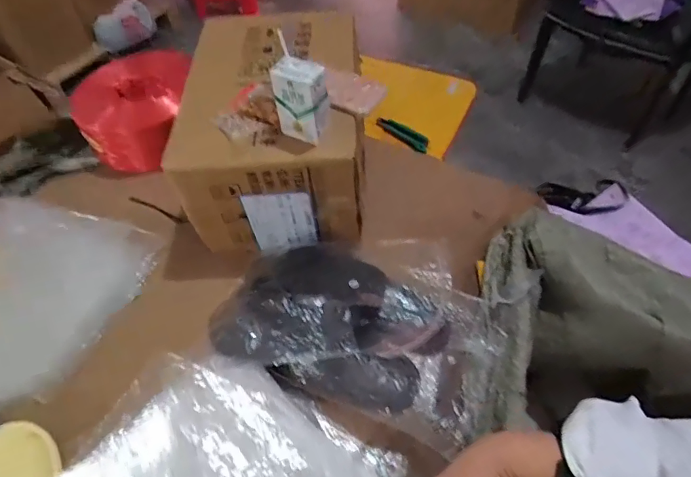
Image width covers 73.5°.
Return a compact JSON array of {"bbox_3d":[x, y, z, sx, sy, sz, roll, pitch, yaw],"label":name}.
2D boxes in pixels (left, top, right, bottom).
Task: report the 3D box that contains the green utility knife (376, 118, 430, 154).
[{"bbox_3d":[0.124,-0.229,0.996,0.028,0.025,0.143,-35,60,-21],"label":"green utility knife"}]

